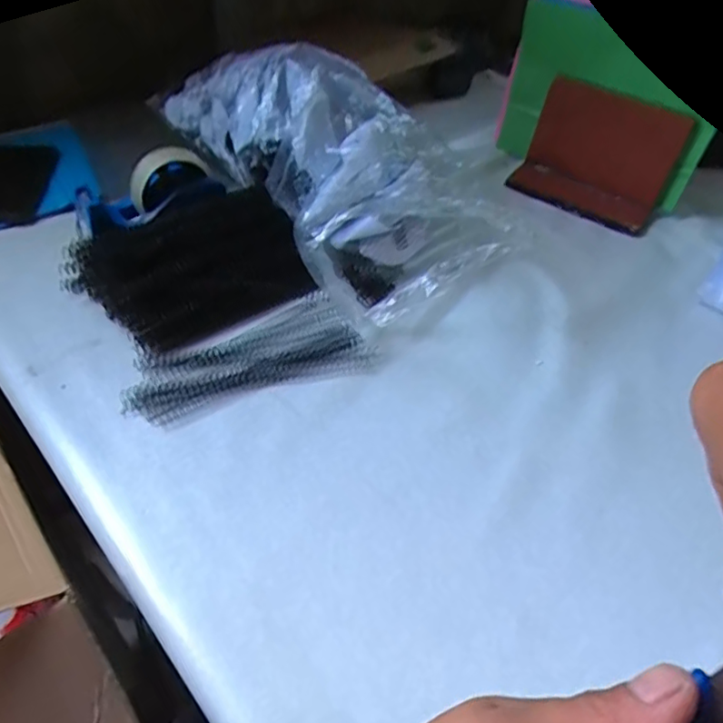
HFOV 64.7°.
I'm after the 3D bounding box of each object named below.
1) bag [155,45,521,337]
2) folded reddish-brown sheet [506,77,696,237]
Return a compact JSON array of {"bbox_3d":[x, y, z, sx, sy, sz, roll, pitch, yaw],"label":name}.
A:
[{"bbox_3d":[-0.049,-0.240,0.664,0.228,0.174,0.458,-18,51,-23],"label":"bag"},{"bbox_3d":[0.324,-0.284,0.784,0.198,0.131,0.069,30,51,22],"label":"folded reddish-brown sheet"}]

